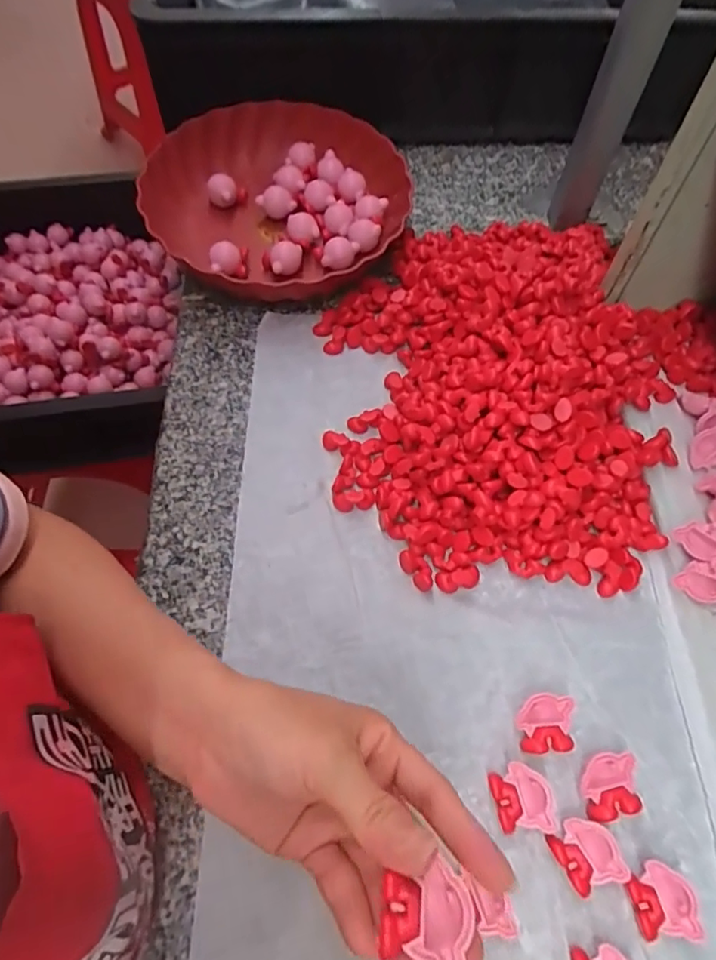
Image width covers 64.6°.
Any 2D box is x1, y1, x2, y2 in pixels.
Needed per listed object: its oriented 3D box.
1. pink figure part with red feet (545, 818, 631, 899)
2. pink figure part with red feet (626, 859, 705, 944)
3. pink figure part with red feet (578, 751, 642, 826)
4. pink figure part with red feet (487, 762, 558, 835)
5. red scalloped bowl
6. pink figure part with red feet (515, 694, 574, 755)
[{"bbox_3d":[0.129,0.212,0.321,0.033,0.017,0.034,-18,64,-11],"label":"pink figure part with red feet"},{"bbox_3d":[0.165,0.231,0.311,0.033,0.015,0.034,-2,62,-3],"label":"pink figure part with red feet"},{"bbox_3d":[0.148,0.182,0.337,0.034,0.014,0.033,-10,63,-7],"label":"pink figure part with red feet"},{"bbox_3d":[0.095,0.186,0.332,0.032,0.016,0.034,-3,62,-3],"label":"pink figure part with red feet"},{"bbox_3d":[-0.076,-0.264,0.544,0.235,0.055,0.240,1,62,-1],"label":"red scalloped bowl"},{"bbox_3d":[0.116,0.152,0.353,0.035,0.015,0.032,-2,62,-3],"label":"pink figure part with red feet"}]

